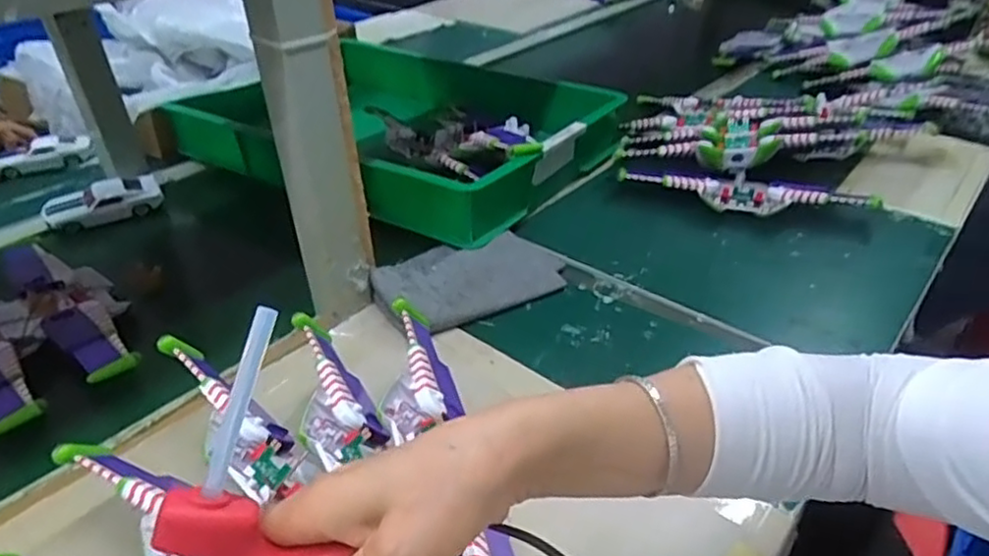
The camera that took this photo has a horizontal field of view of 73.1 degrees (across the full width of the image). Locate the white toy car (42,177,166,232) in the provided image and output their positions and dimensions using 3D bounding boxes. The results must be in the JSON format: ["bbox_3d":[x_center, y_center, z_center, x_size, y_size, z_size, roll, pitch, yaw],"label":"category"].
[{"bbox_3d":[-0.487,-0.096,0.831,0.133,0.035,0.050,-24,40,-29],"label":"white toy car"}]

